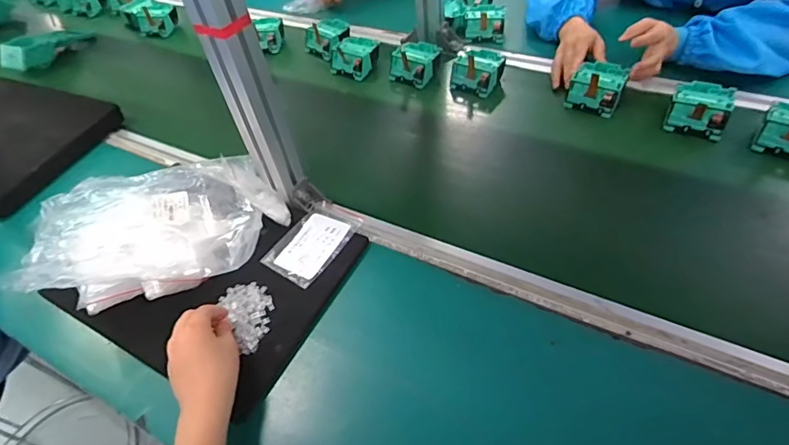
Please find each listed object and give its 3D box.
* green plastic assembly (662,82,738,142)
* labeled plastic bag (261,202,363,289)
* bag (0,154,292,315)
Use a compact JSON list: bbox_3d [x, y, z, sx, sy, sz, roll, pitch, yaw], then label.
[{"bbox_3d":[0.429,-0.157,0.651,0.075,0.045,0.080,23,55,25],"label":"green plastic assembly"},{"bbox_3d":[-0.102,0.019,0.591,0.078,0.007,0.125,24,55,26],"label":"labeled plastic bag"},{"bbox_3d":[-0.290,-0.002,0.582,0.294,0.079,0.210,-14,48,-5],"label":"bag"}]

